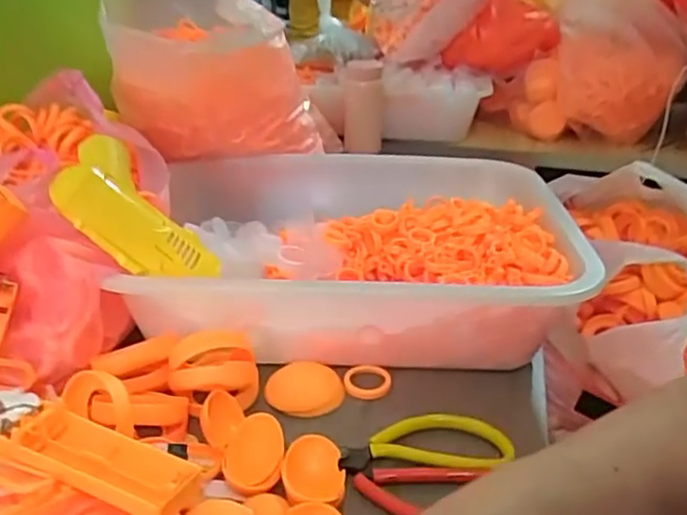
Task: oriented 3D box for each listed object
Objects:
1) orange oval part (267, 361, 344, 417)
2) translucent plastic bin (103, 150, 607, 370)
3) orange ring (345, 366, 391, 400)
[{"bbox_3d":[-0.029,0.095,0.479,0.057,0.009,0.053,4,26,5],"label":"orange oval part"},{"bbox_3d":[0.007,-0.014,0.589,0.352,0.083,0.308,1,26,-1],"label":"translucent plastic bin"},{"bbox_3d":[0.018,0.093,0.493,0.034,0.008,0.034,1,26,-1],"label":"orange ring"}]

